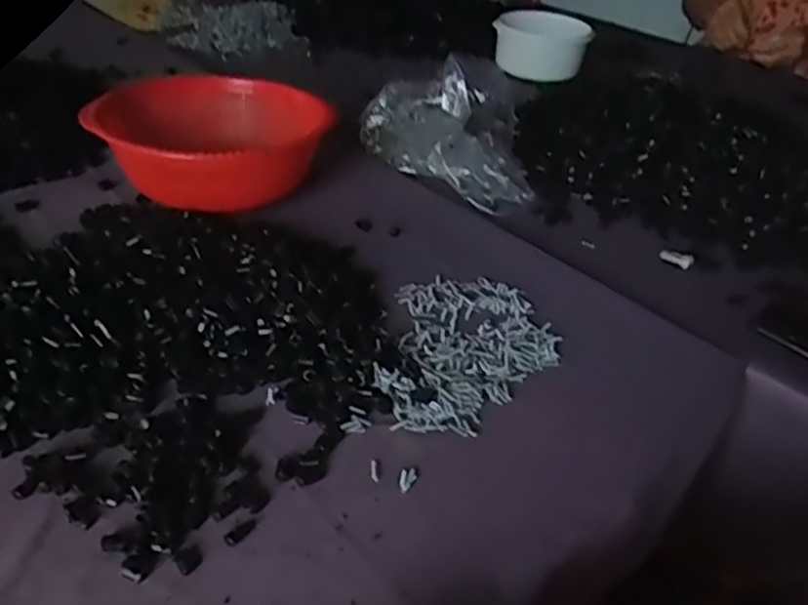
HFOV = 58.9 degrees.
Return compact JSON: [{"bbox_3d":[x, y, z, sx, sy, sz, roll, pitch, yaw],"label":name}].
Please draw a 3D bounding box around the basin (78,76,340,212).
[{"bbox_3d":[-0.214,-0.170,0.763,0.223,0.086,0.223,4,37,-3],"label":"basin"}]

